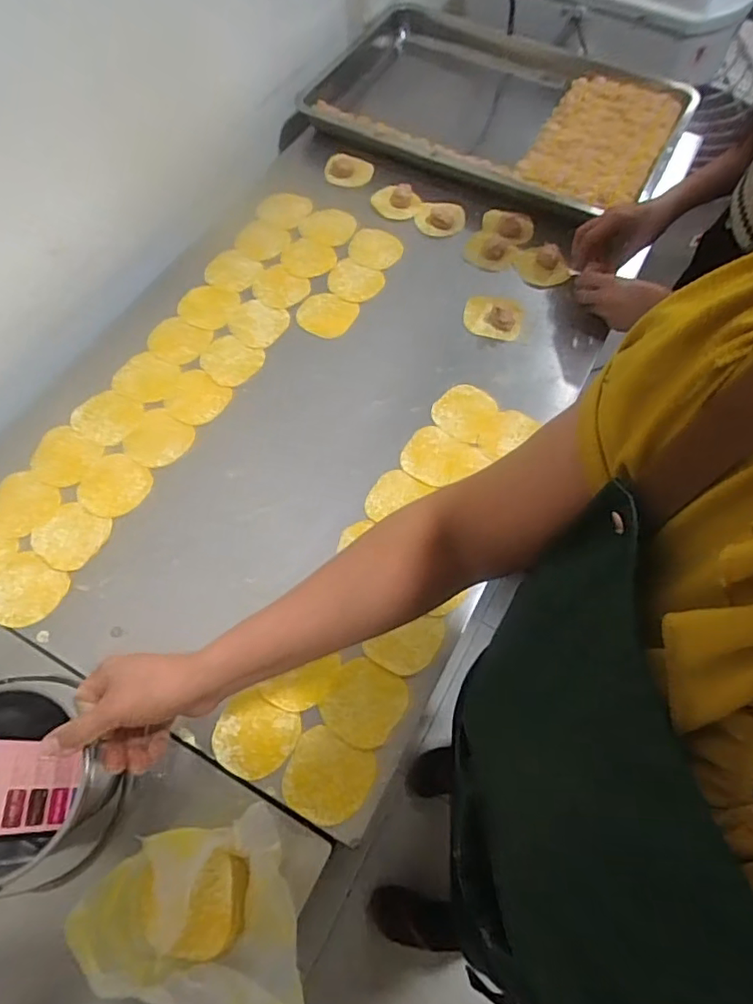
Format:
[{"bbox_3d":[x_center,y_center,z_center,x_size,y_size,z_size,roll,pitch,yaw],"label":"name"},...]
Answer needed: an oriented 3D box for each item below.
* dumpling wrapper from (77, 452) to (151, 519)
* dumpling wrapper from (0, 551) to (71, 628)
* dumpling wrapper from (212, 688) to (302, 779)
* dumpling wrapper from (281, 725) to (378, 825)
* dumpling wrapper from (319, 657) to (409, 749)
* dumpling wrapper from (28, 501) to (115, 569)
[{"bbox_3d":[-0.311,-0.021,0.677,0.080,0.004,0.076,27,66,13],"label":"dumpling wrapper"},{"bbox_3d":[-0.379,0.097,0.617,0.075,0.004,0.075,27,66,13],"label":"dumpling wrapper"},{"bbox_3d":[-0.119,0.226,0.556,0.076,0.004,0.073,27,67,13],"label":"dumpling wrapper"},{"bbox_3d":[-0.047,0.261,0.542,0.077,0.005,0.076,24,66,11],"label":"dumpling wrapper"},{"bbox_3d":[-0.013,0.199,0.571,0.074,0.004,0.076,26,66,13],"label":"dumpling wrapper"},{"bbox_3d":[-0.346,0.039,0.646,0.079,0.005,0.072,22,65,10],"label":"dumpling wrapper"}]

